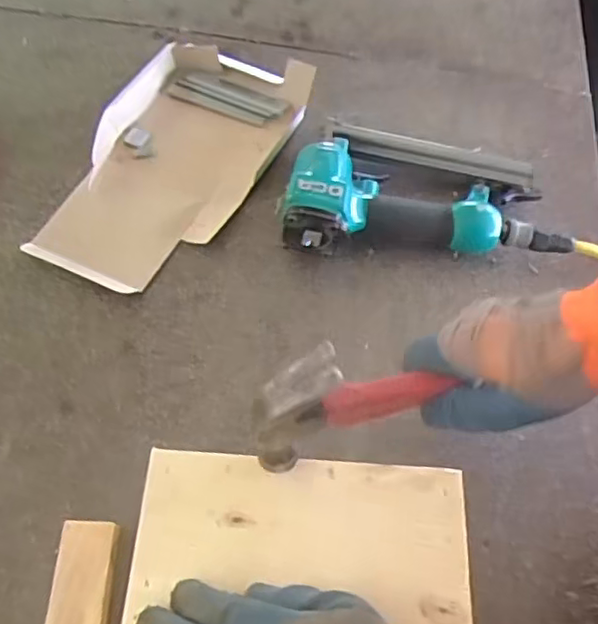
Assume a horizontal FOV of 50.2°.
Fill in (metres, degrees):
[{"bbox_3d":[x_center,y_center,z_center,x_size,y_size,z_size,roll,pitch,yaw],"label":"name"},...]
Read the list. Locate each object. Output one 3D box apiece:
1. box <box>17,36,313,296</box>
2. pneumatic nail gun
[{"bbox_3d":[-0.120,-0.151,0.621,0.163,0.037,0.295,24,62,11],"label":"box"},{"bbox_3d":[0.114,-0.121,0.599,0.261,0.058,0.139,-1,60,-4],"label":"pneumatic nail gun"}]

